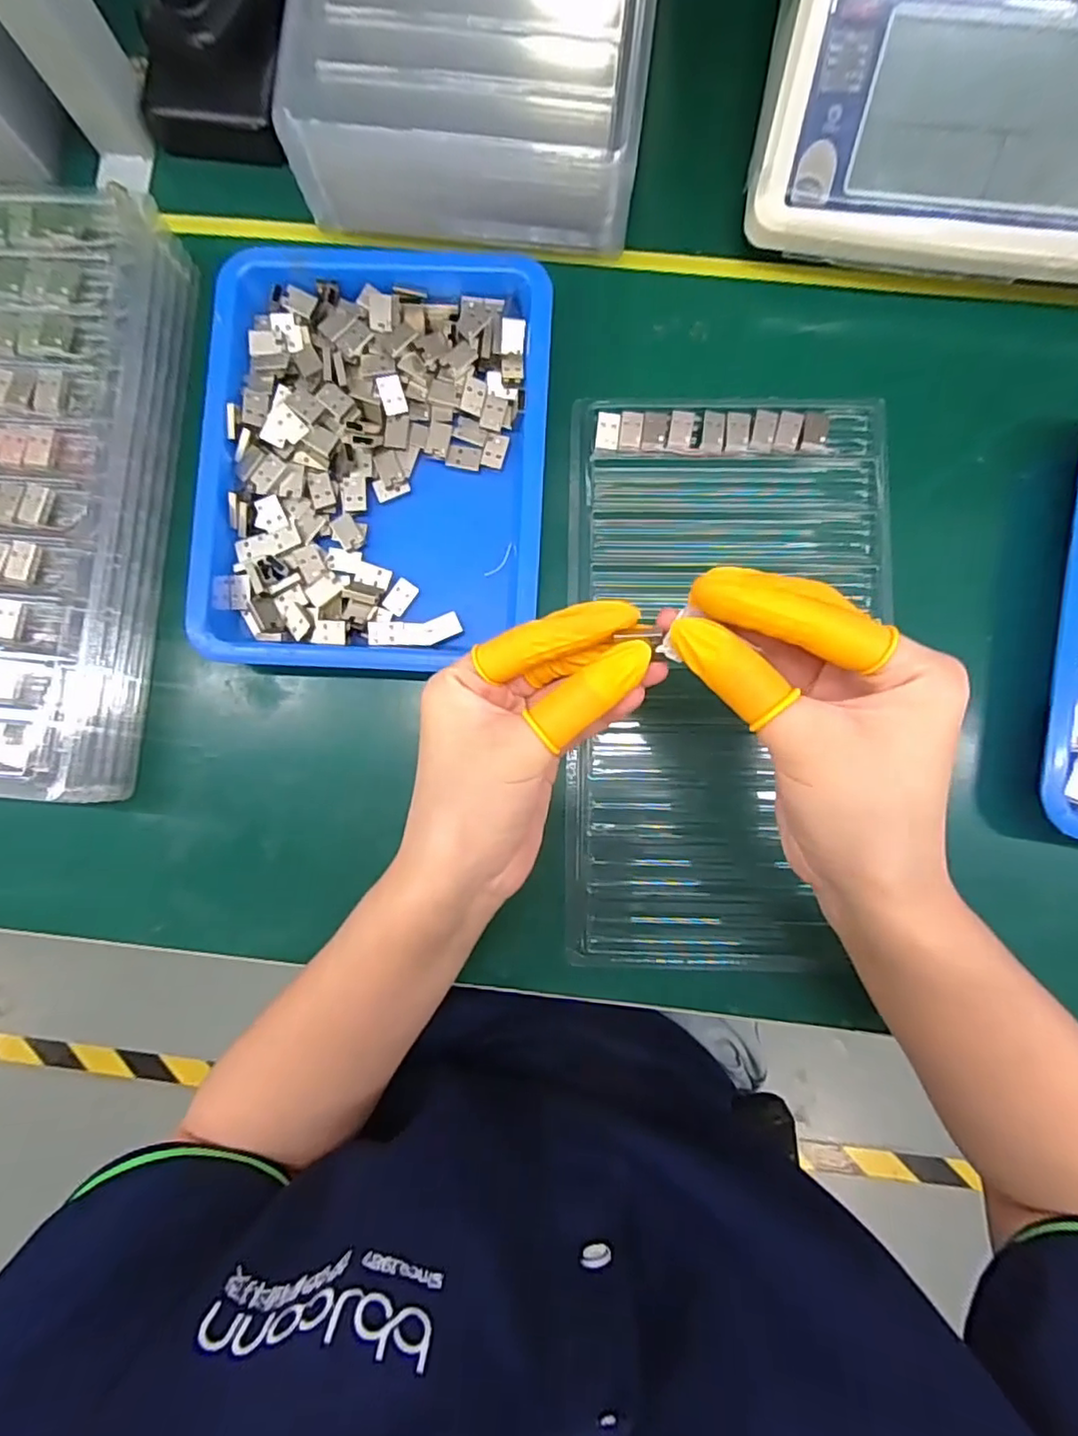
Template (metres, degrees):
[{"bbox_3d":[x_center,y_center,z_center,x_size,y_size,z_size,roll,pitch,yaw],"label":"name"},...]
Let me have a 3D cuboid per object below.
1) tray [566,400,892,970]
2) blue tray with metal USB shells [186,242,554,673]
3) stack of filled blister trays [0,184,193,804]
[{"bbox_3d":[0.097,-0.020,0.319,0.160,0.016,0.290,1,85,0],"label":"tray"},{"bbox_3d":[-0.083,-0.137,0.323,0.170,0.029,0.223,3,86,2],"label":"blue tray with metal USB shells"},{"bbox_3d":[-0.281,-0.112,0.314,0.161,0.052,0.293,4,86,2],"label":"stack of filled blister trays"}]

